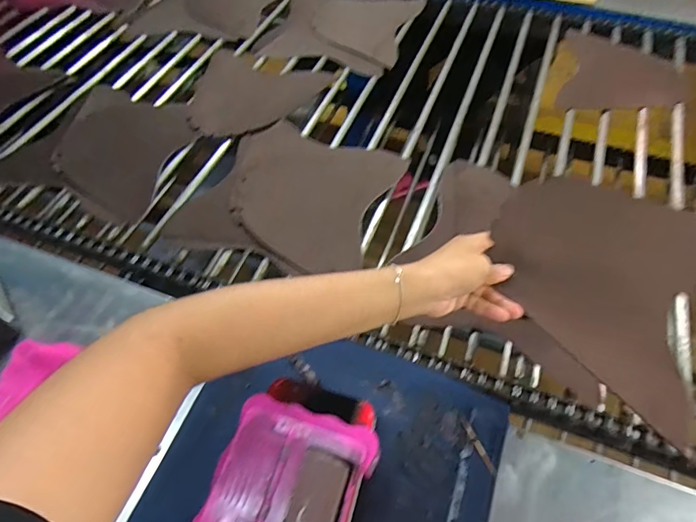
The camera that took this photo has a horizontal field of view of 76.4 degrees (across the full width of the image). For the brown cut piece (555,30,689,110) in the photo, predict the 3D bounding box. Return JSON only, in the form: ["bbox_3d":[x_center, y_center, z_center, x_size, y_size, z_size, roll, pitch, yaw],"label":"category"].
[{"bbox_3d":[0.502,-0.340,0.809,0.208,0.005,0.228,15,59,12],"label":"brown cut piece"}]

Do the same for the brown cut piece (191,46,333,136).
[{"bbox_3d":[-0.184,-0.298,0.805,0.234,0.019,0.228,16,59,12],"label":"brown cut piece"}]

